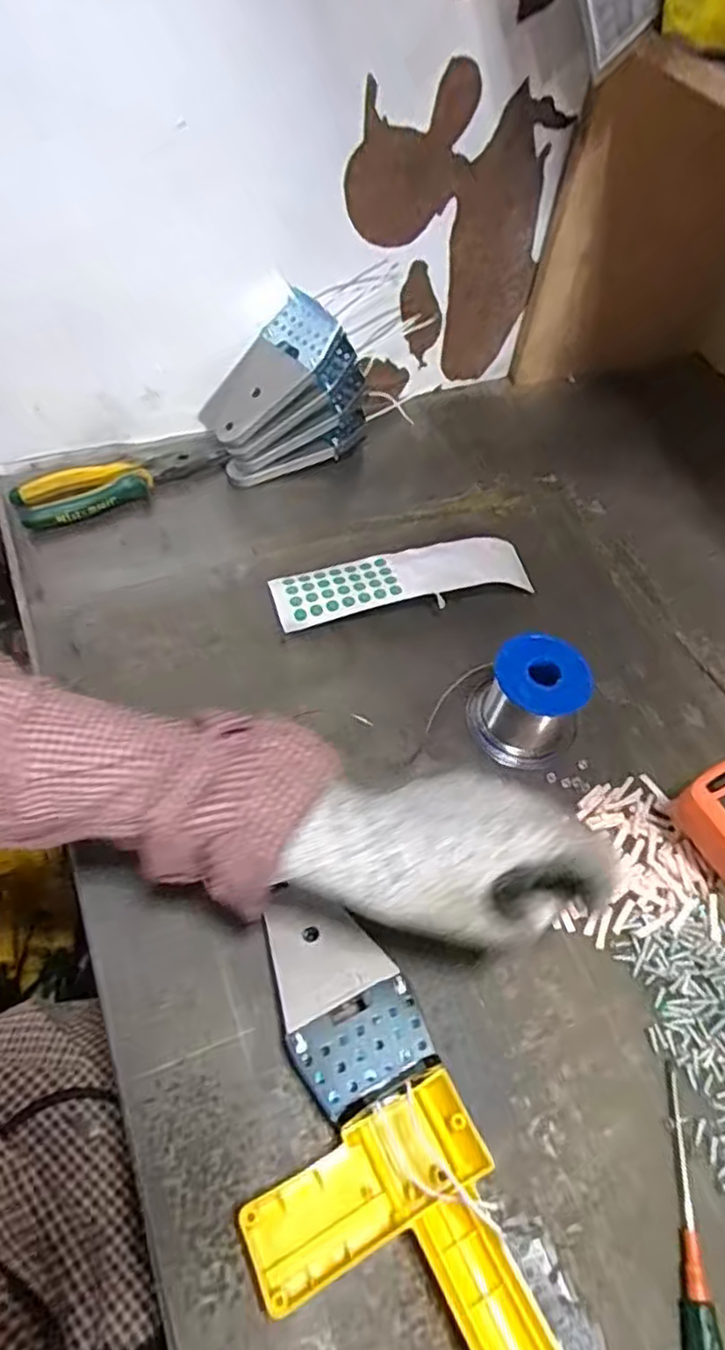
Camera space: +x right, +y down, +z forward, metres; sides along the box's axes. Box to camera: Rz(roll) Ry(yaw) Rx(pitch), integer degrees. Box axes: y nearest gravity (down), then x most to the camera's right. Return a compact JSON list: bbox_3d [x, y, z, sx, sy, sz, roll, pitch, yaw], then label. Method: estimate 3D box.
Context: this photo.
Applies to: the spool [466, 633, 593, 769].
[{"bbox_3d":[0.116,0.016,0.486,0.074,0.066,0.064,24,56,11],"label":"spool"}]

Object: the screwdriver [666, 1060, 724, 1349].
[{"bbox_3d":[0.160,0.276,0.341,0.018,0.016,0.148,8,55,0],"label":"screwdriver"}]

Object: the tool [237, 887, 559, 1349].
[{"bbox_3d":[-0.003,0.232,0.336,0.112,0.047,0.254,-19,59,-18],"label":"tool"}]

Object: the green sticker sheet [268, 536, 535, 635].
[{"bbox_3d":[0.032,-0.081,0.574,0.210,0.032,0.060,-10,57,-12],"label":"green sticker sheet"}]

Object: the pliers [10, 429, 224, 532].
[{"bbox_3d":[-0.212,-0.174,0.619,0.183,0.028,0.051,-31,63,-24],"label":"pliers"}]

